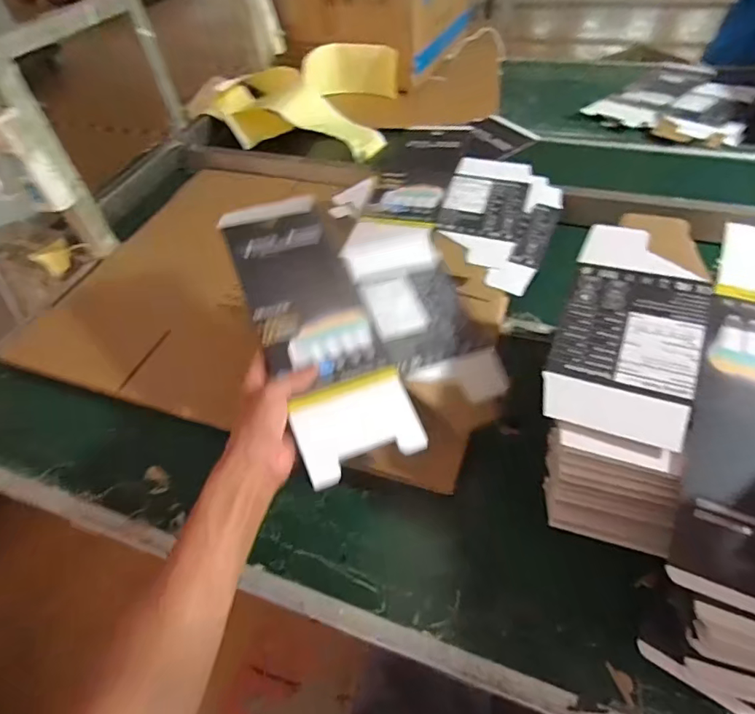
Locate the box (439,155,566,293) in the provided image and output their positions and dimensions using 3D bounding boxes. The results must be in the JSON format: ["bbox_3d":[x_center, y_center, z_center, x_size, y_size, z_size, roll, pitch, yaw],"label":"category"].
[{"bbox_3d":[0.176,-0.203,0.711,0.163,0.015,0.236,19,61,7],"label":"box"}]

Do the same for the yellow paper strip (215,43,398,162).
[{"bbox_3d":[-0.166,-0.543,1.033,0.379,0.110,0.275,5,51,11],"label":"yellow paper strip"}]

